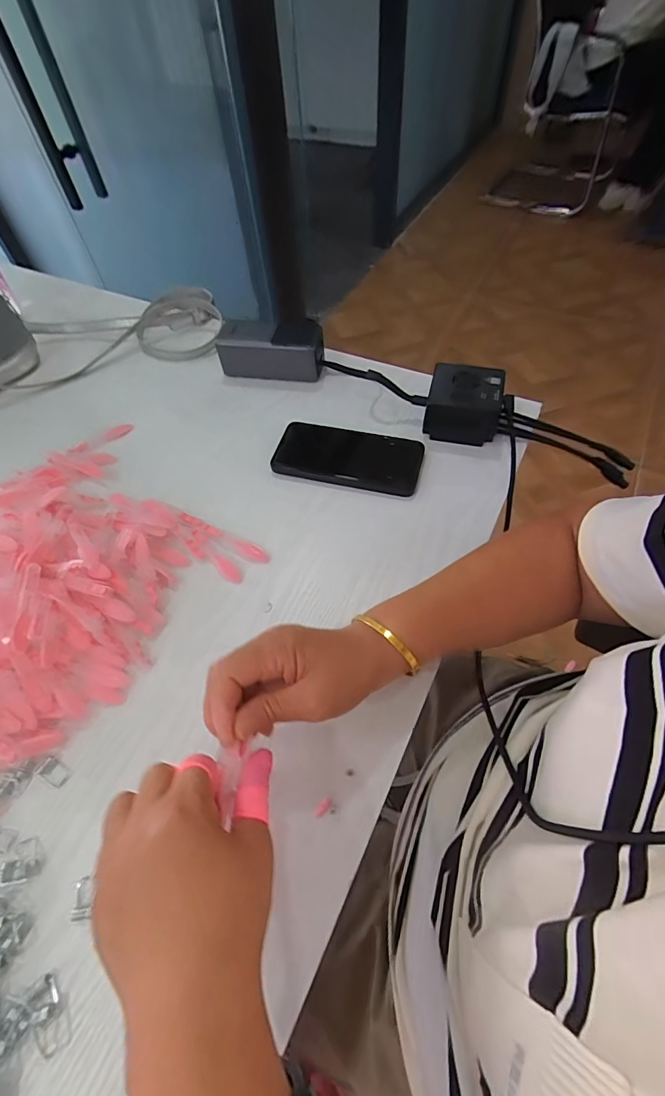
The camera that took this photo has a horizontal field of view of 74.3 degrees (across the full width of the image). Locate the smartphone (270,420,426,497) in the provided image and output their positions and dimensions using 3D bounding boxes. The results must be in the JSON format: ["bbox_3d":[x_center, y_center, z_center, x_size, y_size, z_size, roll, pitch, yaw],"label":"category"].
[{"bbox_3d":[0.017,-0.100,0.479,0.155,0.015,0.080,12,59,13],"label":"smartphone"}]

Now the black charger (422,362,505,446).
[{"bbox_3d":[0.145,-0.162,0.487,0.076,0.049,0.074,10,59,12],"label":"black charger"}]

